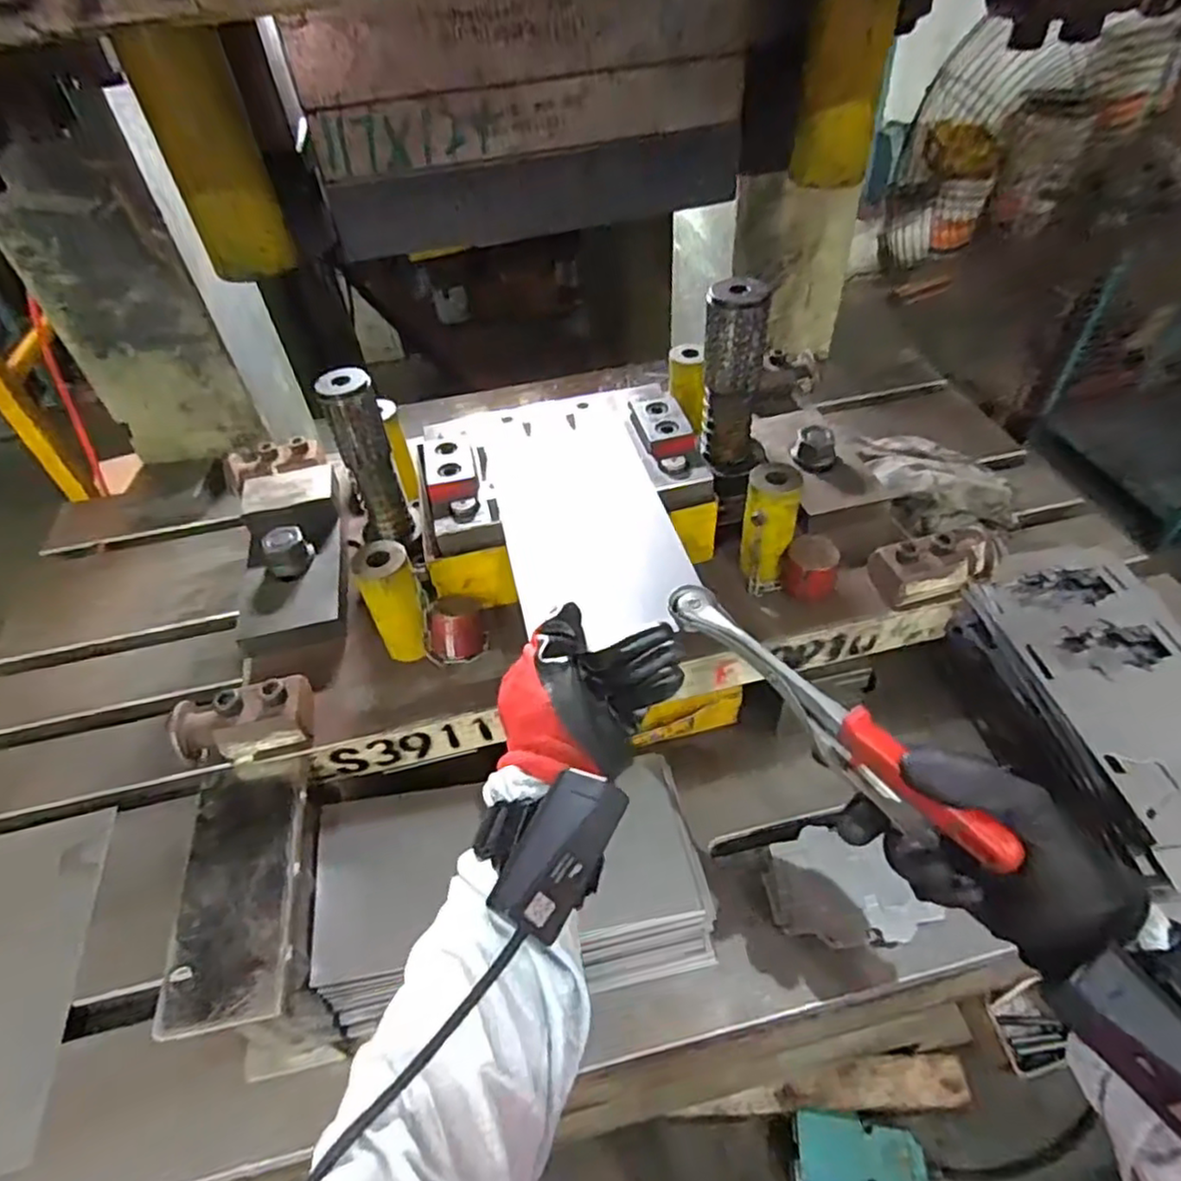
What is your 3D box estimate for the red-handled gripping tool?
[{"bbox_3d":[0.121,0.067,0.377,0.023,0.053,0.212,-31,54,-22],"label":"red-handled gripping tool"}]

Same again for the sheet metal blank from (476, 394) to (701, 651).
[{"bbox_3d":[-0.009,-0.067,0.532,0.120,0.006,0.263,-12,47,-5],"label":"sheet metal blank"}]

